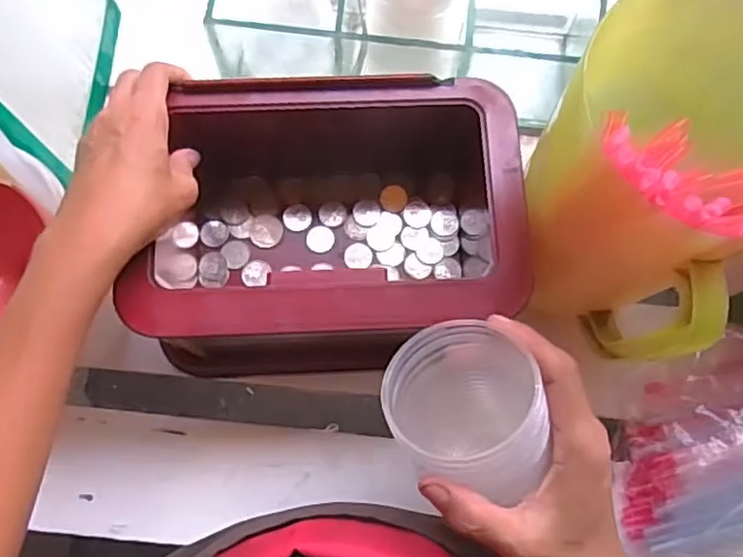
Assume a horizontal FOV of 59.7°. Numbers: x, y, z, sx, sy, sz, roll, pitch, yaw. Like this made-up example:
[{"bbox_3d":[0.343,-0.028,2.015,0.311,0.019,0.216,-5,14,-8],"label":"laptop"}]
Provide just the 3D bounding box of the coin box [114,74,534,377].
[{"bbox_3d":[-0.031,-0.050,0.469,0.248,0.115,0.193,1,77,-2],"label":"coin box"}]

